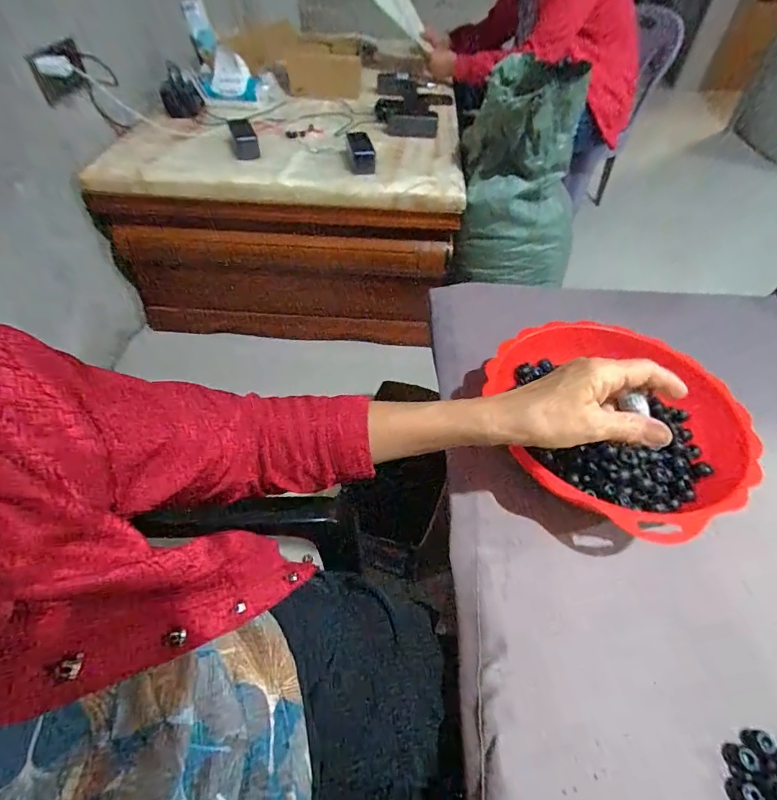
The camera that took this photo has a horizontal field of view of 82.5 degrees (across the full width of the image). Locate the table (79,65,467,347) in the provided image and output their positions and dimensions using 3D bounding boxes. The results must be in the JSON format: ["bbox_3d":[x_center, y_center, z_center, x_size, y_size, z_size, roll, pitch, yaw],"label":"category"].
[{"bbox_3d":[-0.261,-0.526,1.317,0.857,0.498,0.490,5,49,2],"label":"table"}]

